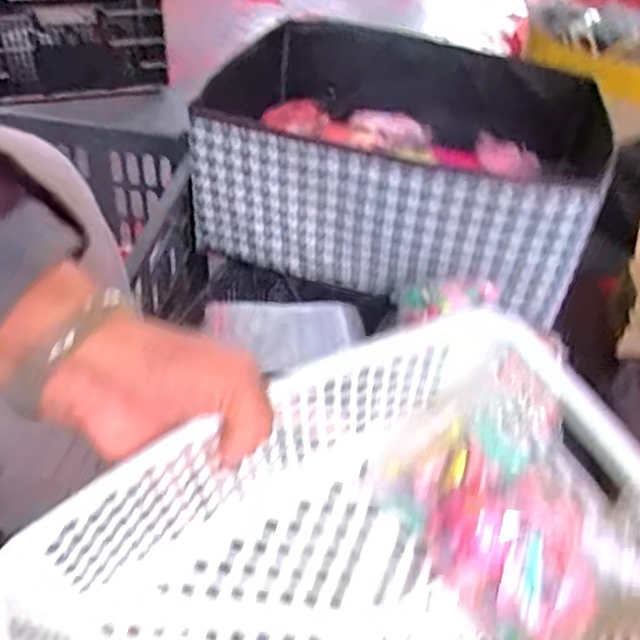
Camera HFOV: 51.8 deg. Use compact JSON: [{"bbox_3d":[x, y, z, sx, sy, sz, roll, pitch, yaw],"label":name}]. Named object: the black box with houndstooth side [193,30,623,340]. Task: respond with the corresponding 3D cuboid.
[{"bbox_3d":[0.093,-0.188,0.758,0.413,0.168,0.339,18,43,13],"label":"black box with houndstooth side"}]

